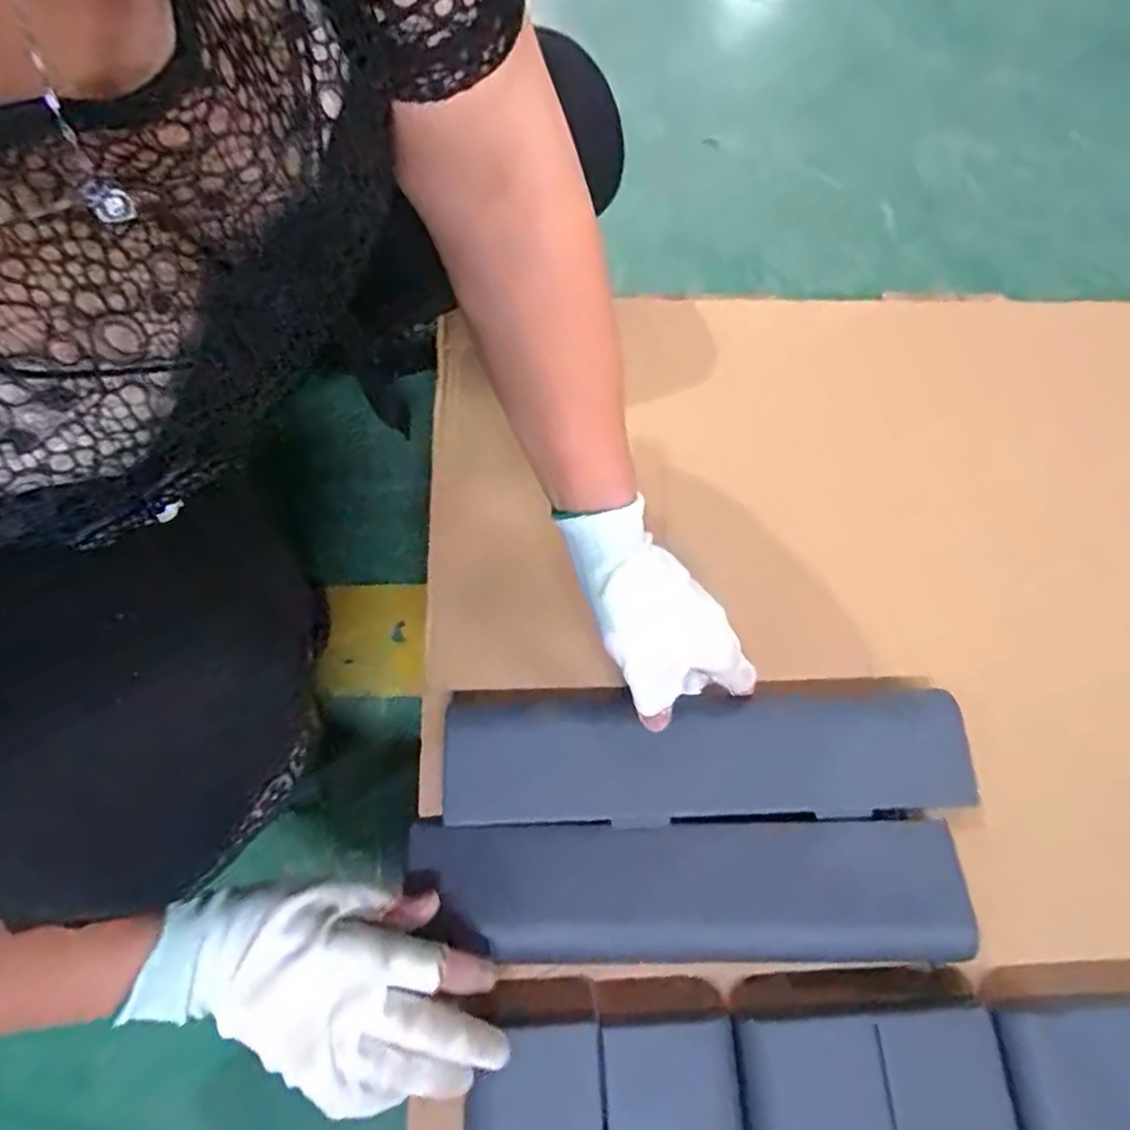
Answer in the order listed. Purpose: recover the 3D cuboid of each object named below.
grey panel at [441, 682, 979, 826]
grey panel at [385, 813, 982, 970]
[{"bbox_3d":[0.086,0.115,0.434,0.317,0.024,0.081,-1,67,-2],"label":"grey panel"},{"bbox_3d":[0.068,0.189,0.402,0.313,0.031,0.076,1,66,-1],"label":"grey panel"}]

